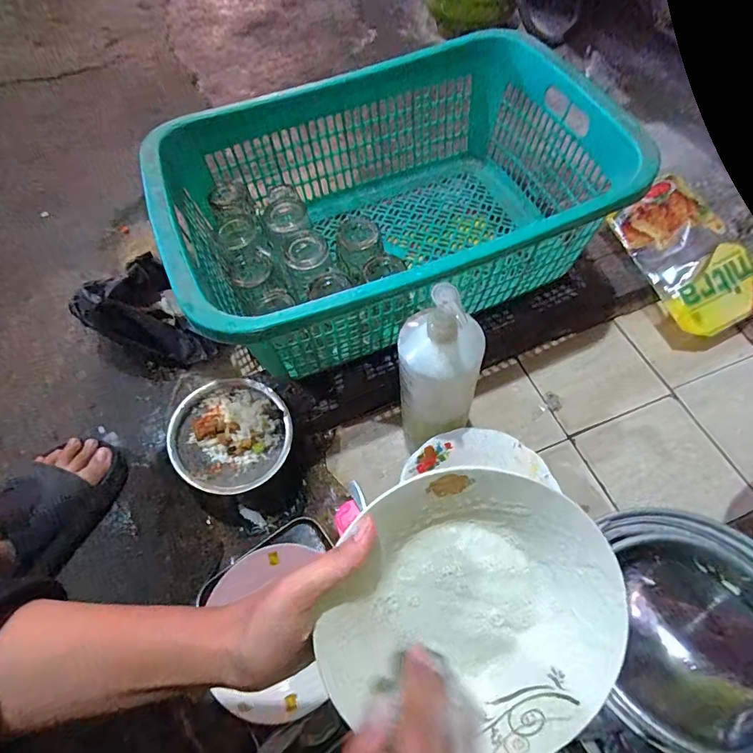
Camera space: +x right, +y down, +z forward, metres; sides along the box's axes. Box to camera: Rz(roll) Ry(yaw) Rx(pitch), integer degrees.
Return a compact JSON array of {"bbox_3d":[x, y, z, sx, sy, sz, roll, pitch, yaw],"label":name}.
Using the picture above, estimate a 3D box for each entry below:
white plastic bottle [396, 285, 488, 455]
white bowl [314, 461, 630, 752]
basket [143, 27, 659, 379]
[{"bbox_3d":[0.078,-0.013,0.578,0.095,0.283,0.084,-11,61,-7],"label":"white plastic bottle"},{"bbox_3d":[0.065,0.159,0.309,0.190,0.055,0.202,0,91,-2],"label":"white bowl"},{"bbox_3d":[0.014,-0.255,0.667,0.591,0.223,0.404,-20,62,-12],"label":"basket"}]

